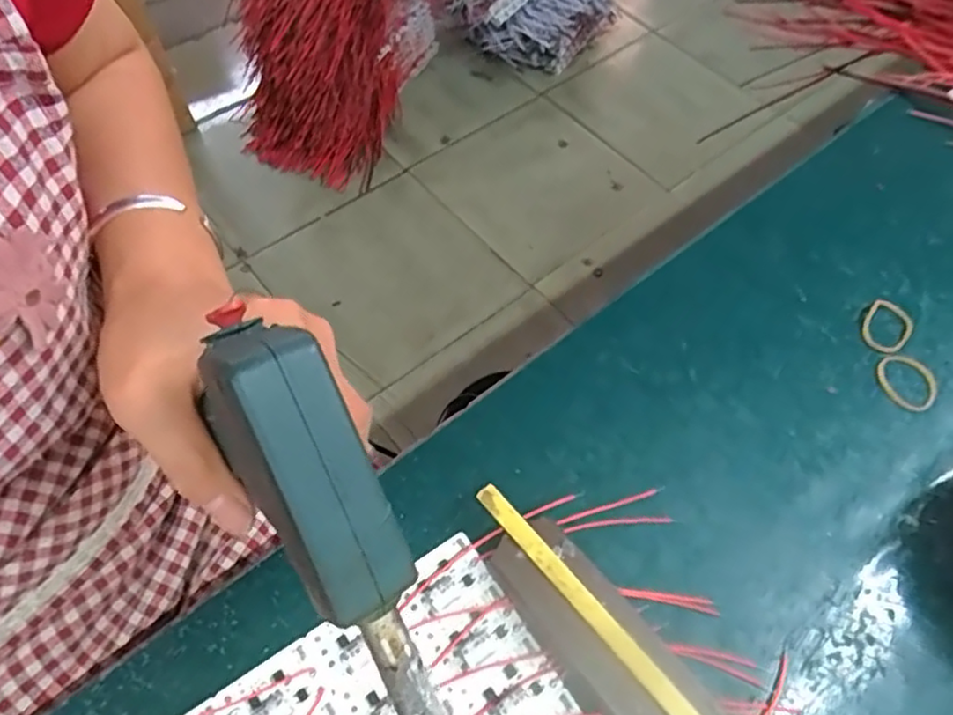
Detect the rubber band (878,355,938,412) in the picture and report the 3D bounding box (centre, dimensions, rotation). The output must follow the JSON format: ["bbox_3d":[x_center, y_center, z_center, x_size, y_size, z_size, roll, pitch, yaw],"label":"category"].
[{"bbox_3d":[0.226,0.012,0.338,0.029,0.004,0.031,1,61,-2],"label":"rubber band"}]

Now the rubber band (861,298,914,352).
[{"bbox_3d":[0.224,-0.017,0.353,0.025,0.005,0.032,36,66,17],"label":"rubber band"}]

